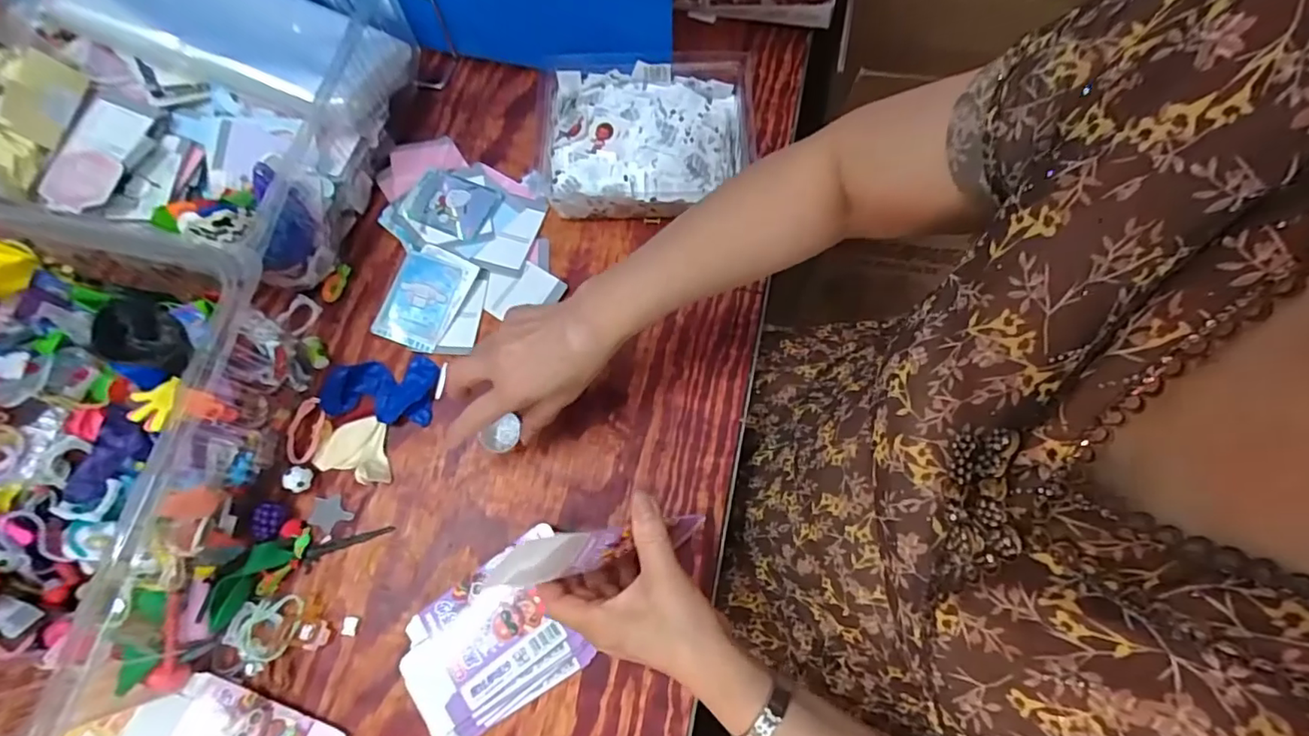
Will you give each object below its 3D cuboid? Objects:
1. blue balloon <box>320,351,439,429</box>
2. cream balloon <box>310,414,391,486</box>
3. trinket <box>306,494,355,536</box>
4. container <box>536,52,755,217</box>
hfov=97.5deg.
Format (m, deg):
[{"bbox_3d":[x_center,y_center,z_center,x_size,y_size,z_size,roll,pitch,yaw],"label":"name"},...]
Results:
[{"bbox_3d":[-0.251,0.016,0.525,0.101,0.006,0.062,5,71,3],"label":"blue balloon"},{"bbox_3d":[-0.261,0.069,0.505,0.071,0.019,0.054,16,73,7],"label":"cream balloon"},{"bbox_3d":[-0.282,0.126,0.495,0.030,0.004,0.035,-43,75,-12],"label":"trinket"},{"bbox_3d":[-0.010,-0.229,0.574,0.222,0.052,0.167,-3,71,1],"label":"container"}]

